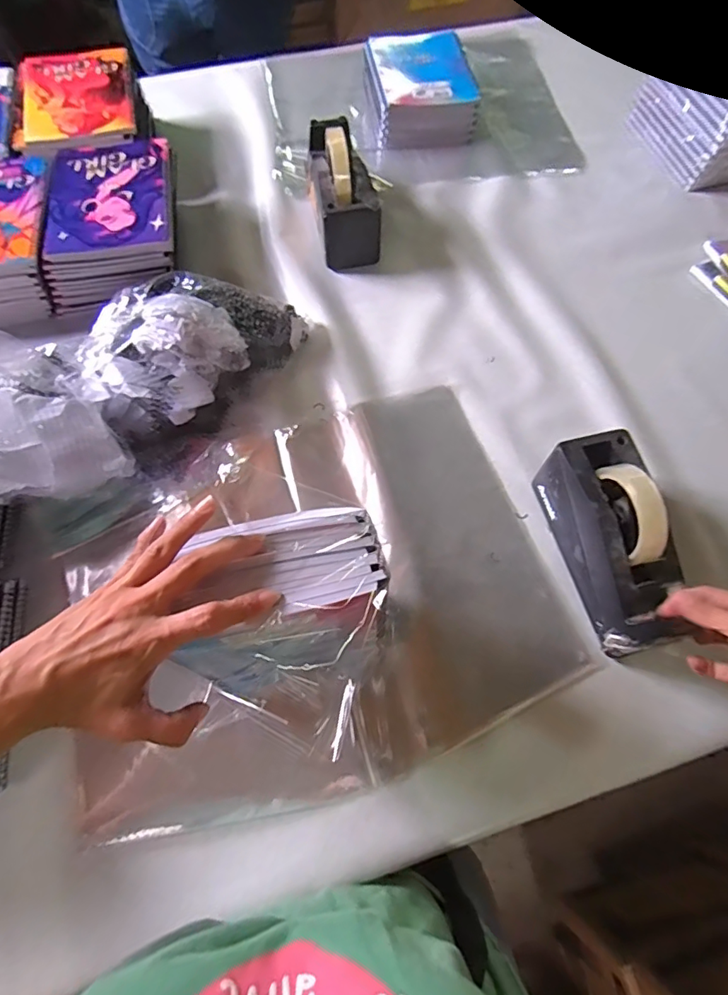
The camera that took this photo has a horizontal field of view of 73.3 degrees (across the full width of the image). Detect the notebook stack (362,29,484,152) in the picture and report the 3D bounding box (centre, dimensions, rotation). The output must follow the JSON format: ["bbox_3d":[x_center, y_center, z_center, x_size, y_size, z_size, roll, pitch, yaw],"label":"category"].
[{"bbox_3d":[0.085,-0.687,0.816,0.175,0.067,0.202,-7,67,-3],"label":"notebook stack"}]

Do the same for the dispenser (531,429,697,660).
[{"bbox_3d":[0.243,0.038,0.465,0.070,0.113,0.198,-11,67,-5],"label":"dispenser"}]

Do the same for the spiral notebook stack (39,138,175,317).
[{"bbox_3d":[-0.335,-0.368,0.666,0.171,0.093,0.200,-6,67,-3],"label":"spiral notebook stack"}]

